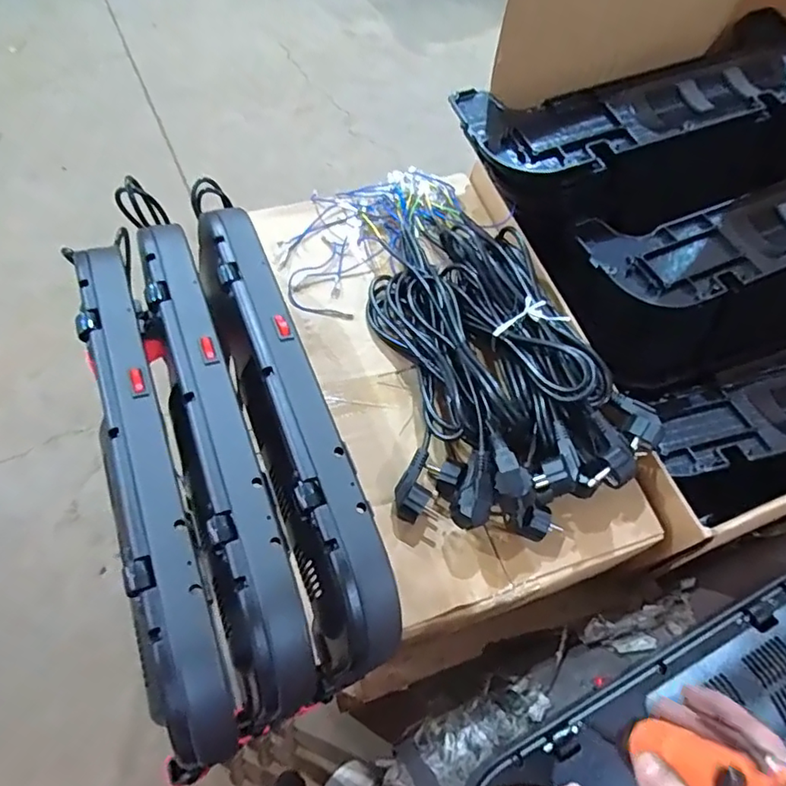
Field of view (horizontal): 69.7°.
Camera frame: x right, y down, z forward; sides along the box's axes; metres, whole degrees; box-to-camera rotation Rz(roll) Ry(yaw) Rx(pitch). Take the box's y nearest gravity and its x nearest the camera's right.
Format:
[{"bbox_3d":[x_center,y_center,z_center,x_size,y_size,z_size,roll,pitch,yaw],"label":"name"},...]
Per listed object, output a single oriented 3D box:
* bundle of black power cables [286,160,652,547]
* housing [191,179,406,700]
[{"bbox_3d":[0.054,-0.080,0.638,0.260,0.088,0.493,-21,65,-14],"label":"bundle of black power cables"},{"bbox_3d":[-0.095,0.004,0.513,0.075,0.068,0.469,-17,64,-13],"label":"housing"}]

